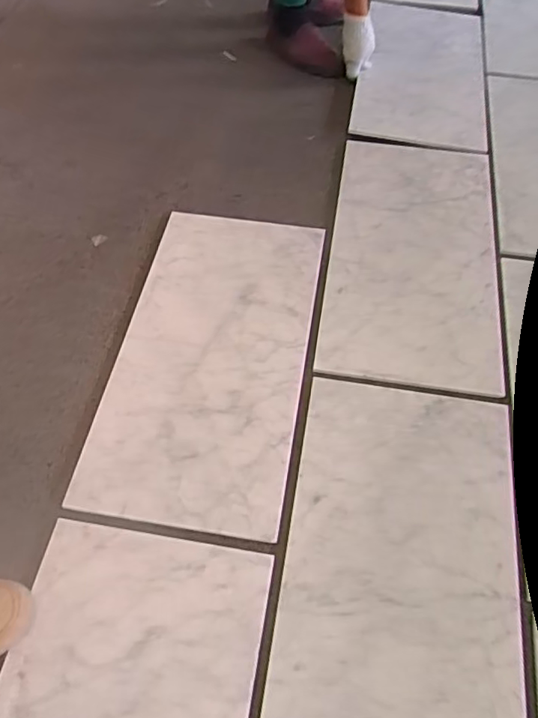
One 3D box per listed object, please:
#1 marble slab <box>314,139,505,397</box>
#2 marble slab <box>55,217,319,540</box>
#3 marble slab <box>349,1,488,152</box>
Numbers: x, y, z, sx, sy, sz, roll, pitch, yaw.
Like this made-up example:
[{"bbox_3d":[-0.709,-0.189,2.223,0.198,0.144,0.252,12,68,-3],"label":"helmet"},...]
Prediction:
[{"bbox_3d":[0.274,-0.215,1.096,0.302,0.022,0.609,8,55,4],"label":"marble slab"},{"bbox_3d":[-0.092,-0.026,0.953,0.299,0.018,0.595,8,55,4],"label":"marble slab"},{"bbox_3d":[0.387,-0.740,1.460,0.305,0.027,0.645,10,52,3],"label":"marble slab"}]

